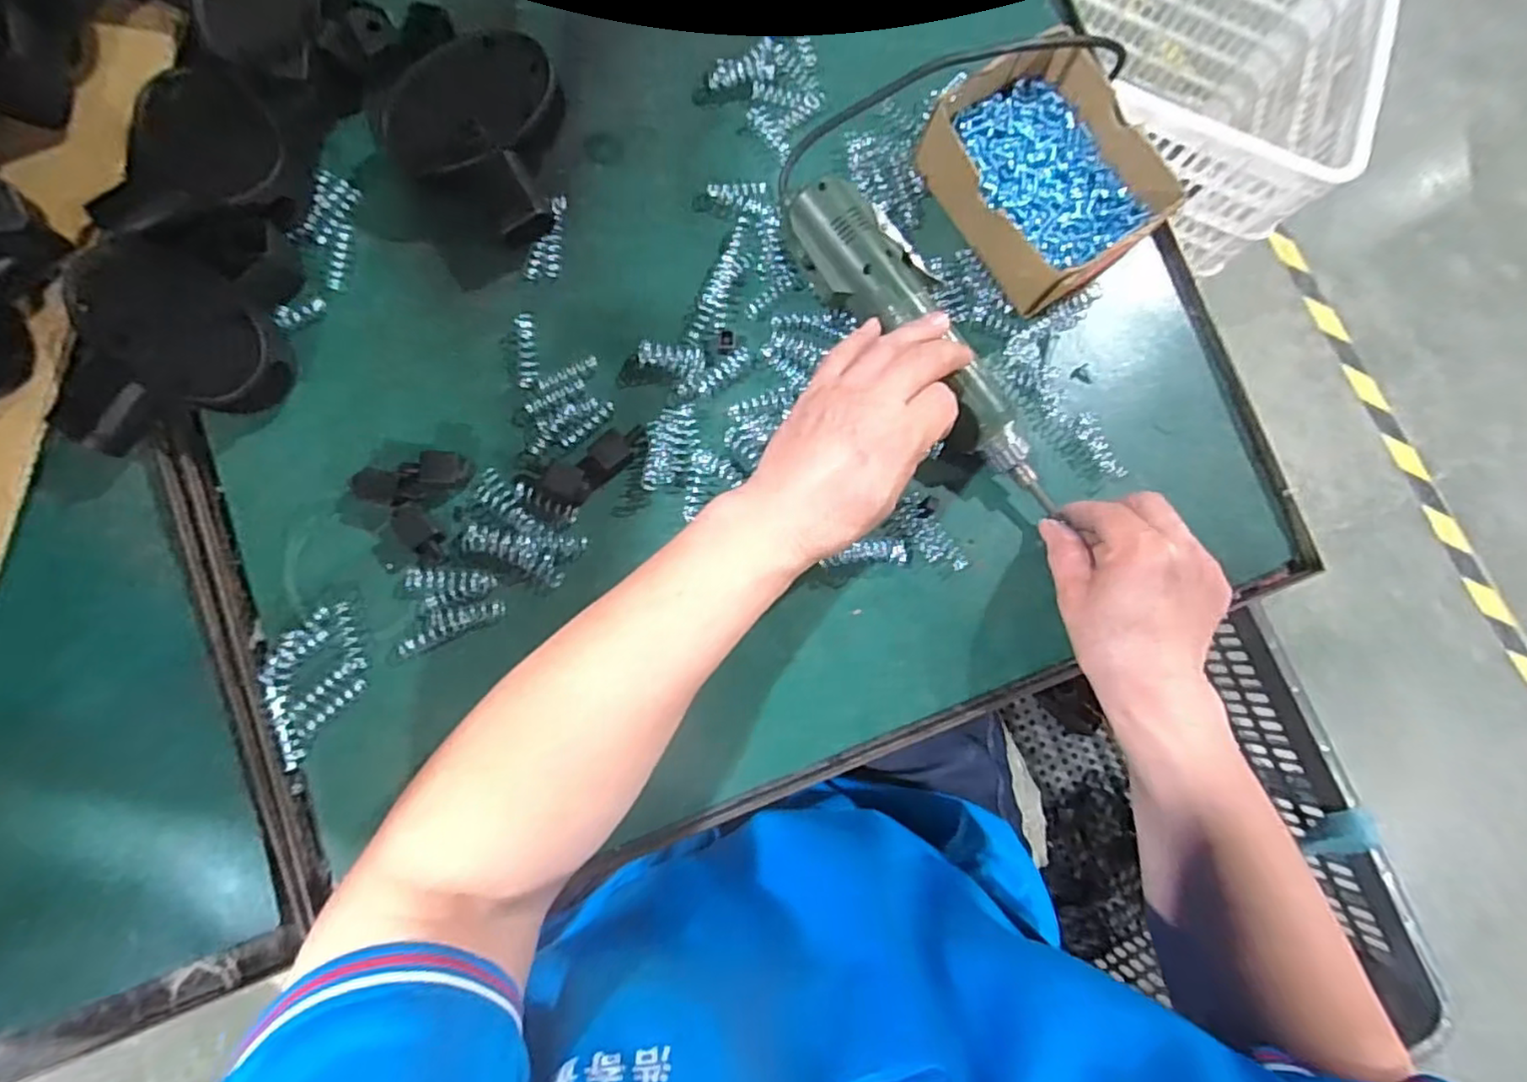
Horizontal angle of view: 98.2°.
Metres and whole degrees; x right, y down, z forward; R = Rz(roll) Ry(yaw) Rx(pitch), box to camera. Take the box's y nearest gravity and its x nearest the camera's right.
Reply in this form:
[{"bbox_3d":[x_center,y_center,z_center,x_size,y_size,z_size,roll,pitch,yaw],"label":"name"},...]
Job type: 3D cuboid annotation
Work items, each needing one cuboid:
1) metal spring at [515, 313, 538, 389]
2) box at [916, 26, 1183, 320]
[{"bbox_3d":[-0.143,-0.114,0.400,0.011,0.009,0.044,-5,83,-7],"label":"metal spring"},{"bbox_3d":[0.187,-0.237,0.428,0.128,0.045,0.144,-32,86,-9],"label":"box"}]

